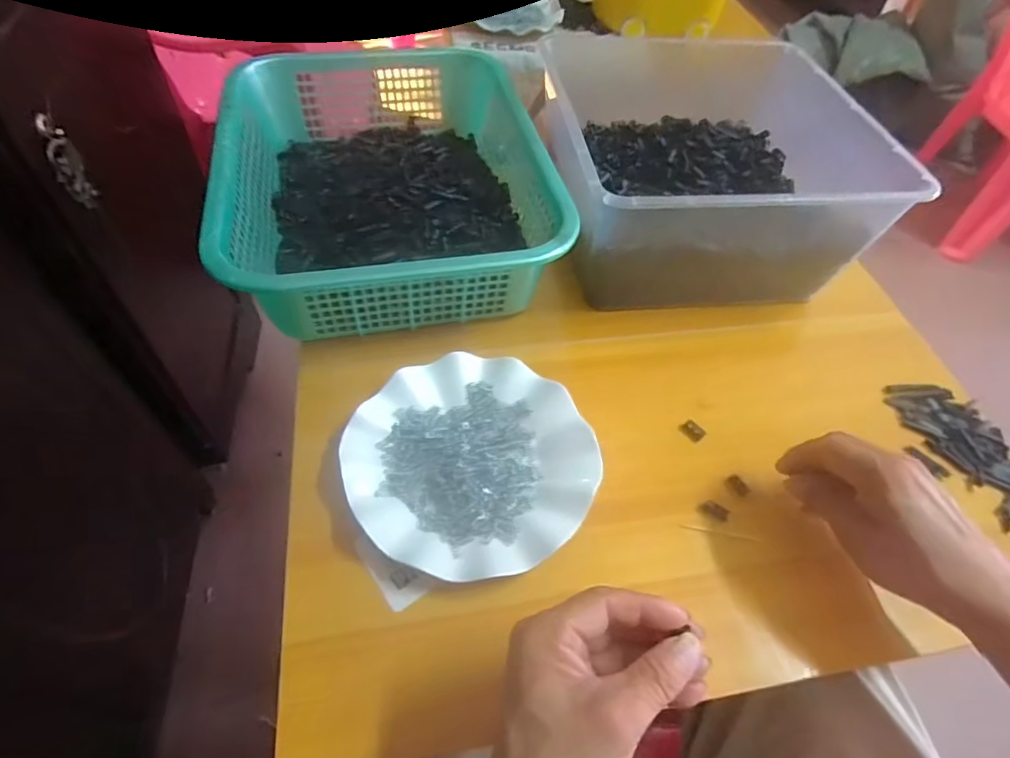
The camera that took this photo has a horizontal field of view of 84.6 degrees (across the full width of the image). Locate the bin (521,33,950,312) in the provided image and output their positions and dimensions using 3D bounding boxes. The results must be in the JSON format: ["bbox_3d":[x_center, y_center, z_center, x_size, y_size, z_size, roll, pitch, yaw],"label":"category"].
[{"bbox_3d":[0.195,-0.212,0.556,0.288,0.112,0.268,-2,53,-7],"label":"bin"}]

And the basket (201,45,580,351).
[{"bbox_3d":[-0.120,-0.198,0.558,0.287,0.097,0.351,-9,54,-12],"label":"basket"}]

